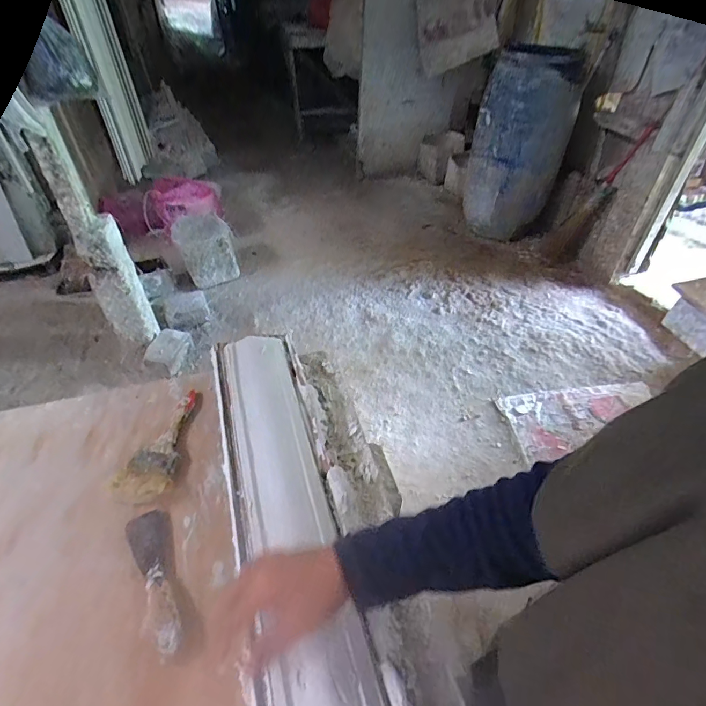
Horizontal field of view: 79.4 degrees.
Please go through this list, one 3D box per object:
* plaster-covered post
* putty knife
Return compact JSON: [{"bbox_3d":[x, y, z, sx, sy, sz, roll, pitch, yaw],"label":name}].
[{"bbox_3d":[-0.932,-0.383,1.586,0.173,0.856,0.105,-22,48,-22],"label":"plaster-covered post"},{"bbox_3d":[-0.226,0.254,0.483,0.041,0.021,0.165,-19,48,-20],"label":"putty knife"}]

